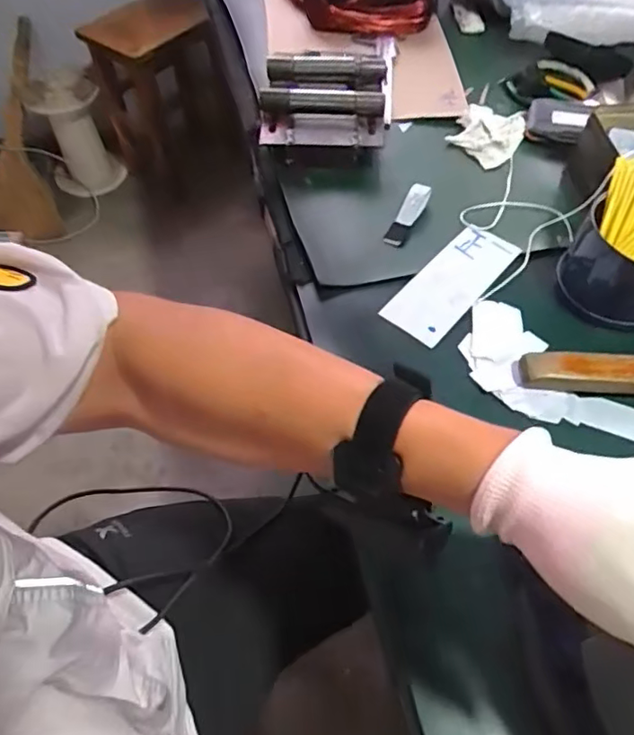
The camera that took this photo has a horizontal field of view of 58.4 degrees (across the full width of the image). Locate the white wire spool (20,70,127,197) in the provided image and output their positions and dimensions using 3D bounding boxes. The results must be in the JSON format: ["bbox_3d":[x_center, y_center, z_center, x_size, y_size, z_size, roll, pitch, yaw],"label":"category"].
[{"bbox_3d":[-0.703,-0.664,1.657,0.200,0.308,0.187,0,55,0],"label":"white wire spool"}]

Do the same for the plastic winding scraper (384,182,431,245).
[{"bbox_3d":[0.091,-0.153,0.566,0.020,0.017,0.078,23,58,15],"label":"plastic winding scraper"}]

